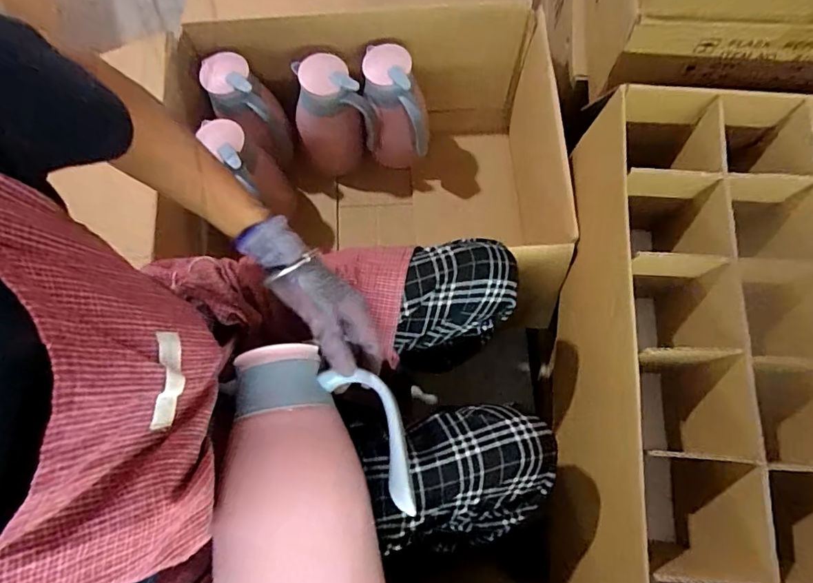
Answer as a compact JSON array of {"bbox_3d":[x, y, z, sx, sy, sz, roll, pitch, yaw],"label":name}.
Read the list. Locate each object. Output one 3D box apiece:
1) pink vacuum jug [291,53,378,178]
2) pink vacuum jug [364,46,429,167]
[{"bbox_3d":[-0.139,-0.334,0.949,0.146,0.234,0.107,-13,73,-2],"label":"pink vacuum jug"},{"bbox_3d":[-0.016,-0.348,0.967,0.118,0.246,0.111,1,73,2],"label":"pink vacuum jug"}]

